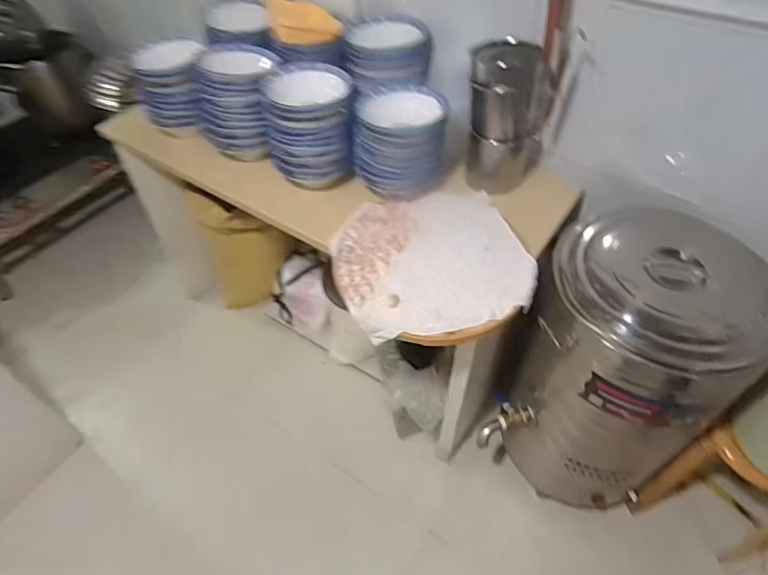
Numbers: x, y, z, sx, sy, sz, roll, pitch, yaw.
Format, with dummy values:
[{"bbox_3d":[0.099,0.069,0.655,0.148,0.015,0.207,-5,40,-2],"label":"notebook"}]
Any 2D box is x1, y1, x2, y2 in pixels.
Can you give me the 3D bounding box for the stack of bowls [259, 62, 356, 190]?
[{"bbox_3d":[-0.164,-0.355,1.135,0.191,0.222,0.222,-1,49,-1],"label":"stack of bowls"}]

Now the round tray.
[{"bbox_3d":[0.091,-0.061,1.035,0.400,0.036,0.402,0,49,0],"label":"round tray"}]

